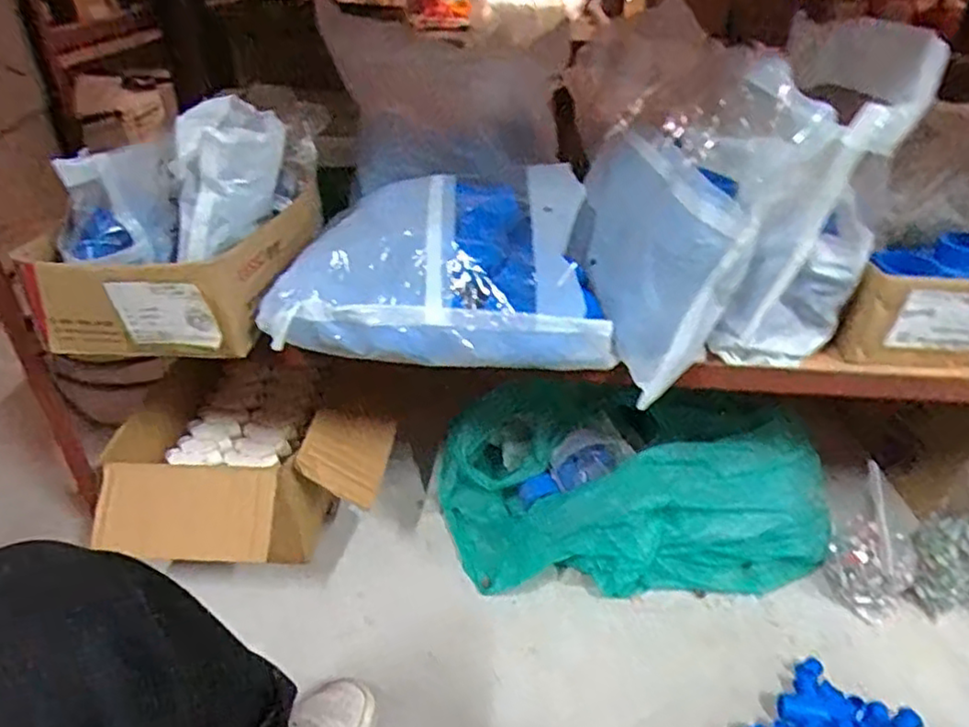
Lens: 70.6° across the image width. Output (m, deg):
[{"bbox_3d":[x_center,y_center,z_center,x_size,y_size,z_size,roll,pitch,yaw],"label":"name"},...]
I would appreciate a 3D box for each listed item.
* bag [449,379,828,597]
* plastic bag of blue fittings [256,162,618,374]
[{"bbox_3d":[0.197,0.162,0.930,0.513,0.141,0.260,1,34,1],"label":"bag"},{"bbox_3d":[-0.047,-0.100,0.710,0.320,0.117,0.230,-2,34,-3],"label":"plastic bag of blue fittings"}]

